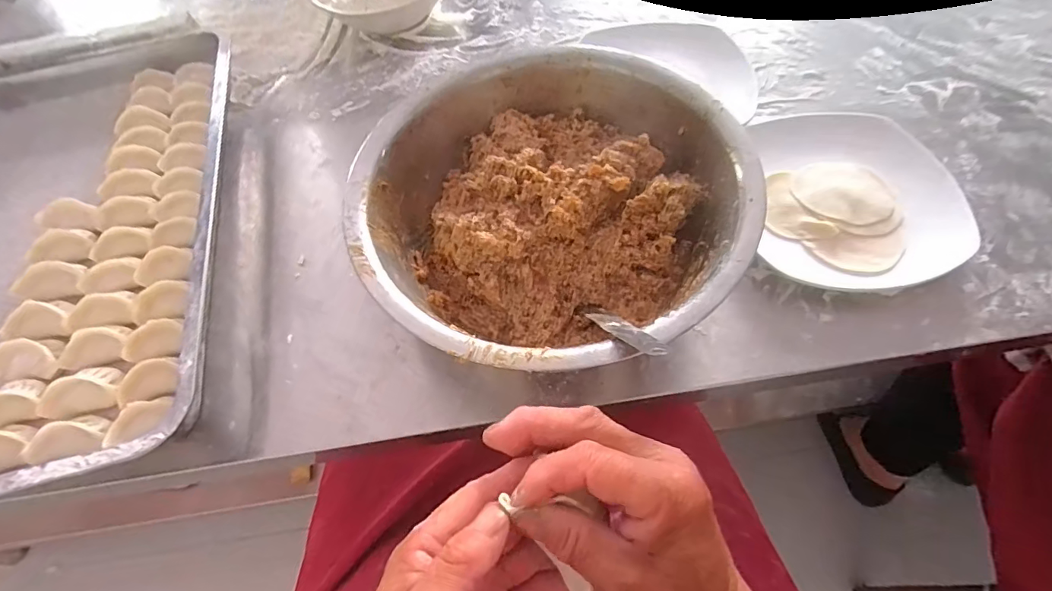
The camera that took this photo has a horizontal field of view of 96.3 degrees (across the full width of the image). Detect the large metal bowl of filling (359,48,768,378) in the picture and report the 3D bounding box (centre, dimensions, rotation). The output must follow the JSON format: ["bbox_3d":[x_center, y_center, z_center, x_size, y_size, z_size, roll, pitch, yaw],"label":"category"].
[{"bbox_3d":[0.021,-0.061,0.362,0.262,0.090,0.265,-2,59,3],"label":"large metal bowl of filling"}]

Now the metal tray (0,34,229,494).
[{"bbox_3d":[-0.436,-0.059,0.420,0.355,0.038,0.479,-12,59,-3],"label":"metal tray"}]

